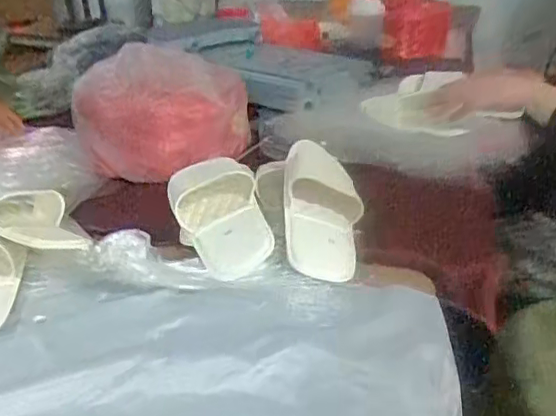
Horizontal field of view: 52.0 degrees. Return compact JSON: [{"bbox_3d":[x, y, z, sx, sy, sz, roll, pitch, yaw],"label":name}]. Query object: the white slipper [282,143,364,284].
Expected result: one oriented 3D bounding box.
[{"bbox_3d":[0.061,-0.007,0.773,0.105,0.065,0.265,1,43,3],"label":"white slipper"}]

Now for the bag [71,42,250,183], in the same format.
[{"bbox_3d":[-0.204,-0.184,1.027,0.301,0.192,0.244,-4,28,-6],"label":"bag"}]

